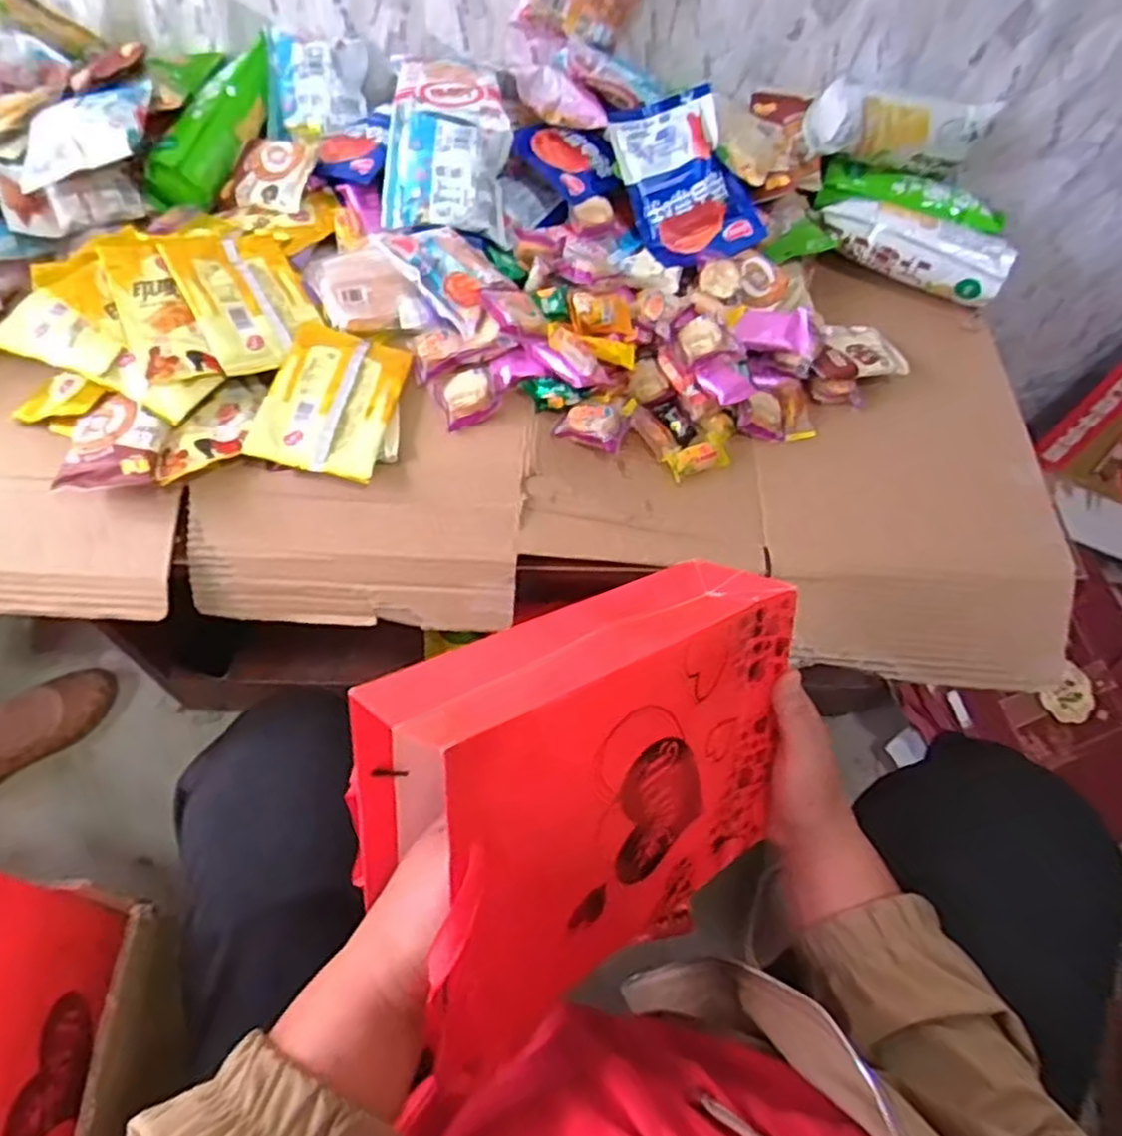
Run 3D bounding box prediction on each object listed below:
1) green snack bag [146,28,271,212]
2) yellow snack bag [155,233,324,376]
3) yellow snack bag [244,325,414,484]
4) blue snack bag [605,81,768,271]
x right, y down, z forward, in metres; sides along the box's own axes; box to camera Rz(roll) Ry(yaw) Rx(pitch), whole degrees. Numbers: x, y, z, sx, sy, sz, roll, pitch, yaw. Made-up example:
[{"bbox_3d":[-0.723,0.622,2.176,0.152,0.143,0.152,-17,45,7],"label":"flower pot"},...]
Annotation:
[{"bbox_3d":[-0.365,-0.463,0.777,0.069,0.070,0.194,11,58,2],"label":"green snack bag"},{"bbox_3d":[-0.276,-0.241,0.661,0.105,0.013,0.148,-23,74,-36],"label":"yellow snack bag"},{"bbox_3d":[-0.194,-0.142,0.632,0.101,0.023,0.140,11,58,2],"label":"yellow snack bag"},{"bbox_3d":[0.122,-0.395,0.753,0.111,0.031,0.180,-23,94,5],"label":"blue snack bag"}]

